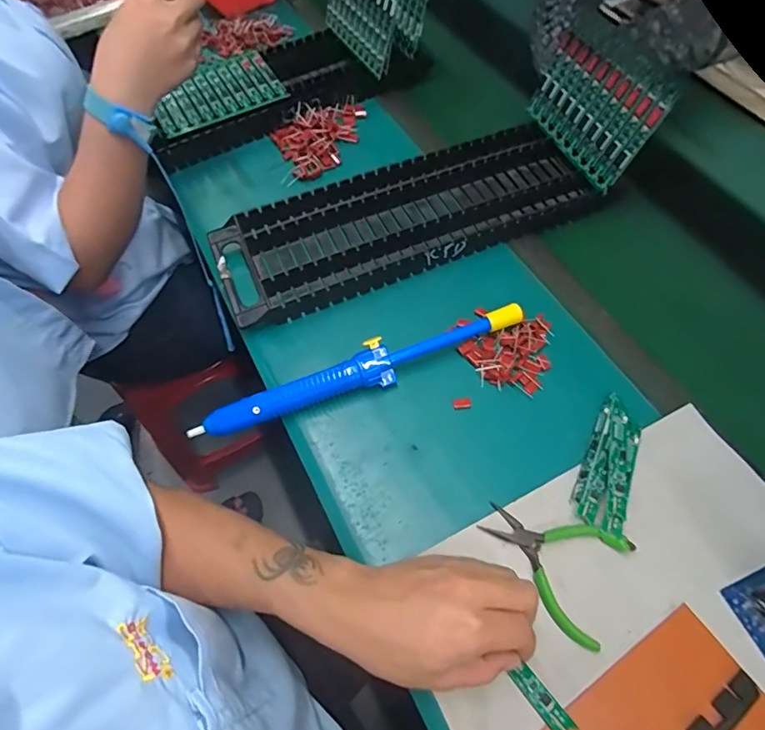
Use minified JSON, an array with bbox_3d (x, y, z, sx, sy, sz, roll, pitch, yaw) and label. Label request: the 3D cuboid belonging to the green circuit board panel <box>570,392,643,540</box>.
[{"bbox_3d":[0.191,0.081,0.398,0.038,0.017,0.116,22,63,11],"label":"green circuit board panel"}]

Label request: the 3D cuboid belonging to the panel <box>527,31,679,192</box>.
[{"bbox_3d":[0.227,-0.283,0.519,0.007,0.102,0.159,-12,58,-27],"label":"panel"}]

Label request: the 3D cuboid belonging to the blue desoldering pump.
[{"bbox_3d":[-0.017,0.003,0.435,0.313,0.024,0.037,-22,63,-13],"label":"blue desoldering pump"}]

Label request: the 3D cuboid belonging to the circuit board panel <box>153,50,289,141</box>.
[{"bbox_3d":[-0.217,-0.358,0.617,0.161,0.008,0.102,-26,69,-11],"label":"circuit board panel"}]

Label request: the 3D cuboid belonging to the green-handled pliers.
[{"bbox_3d":[0.128,0.151,0.365,0.104,0.014,0.083,26,64,13],"label":"green-handled pliers"}]

